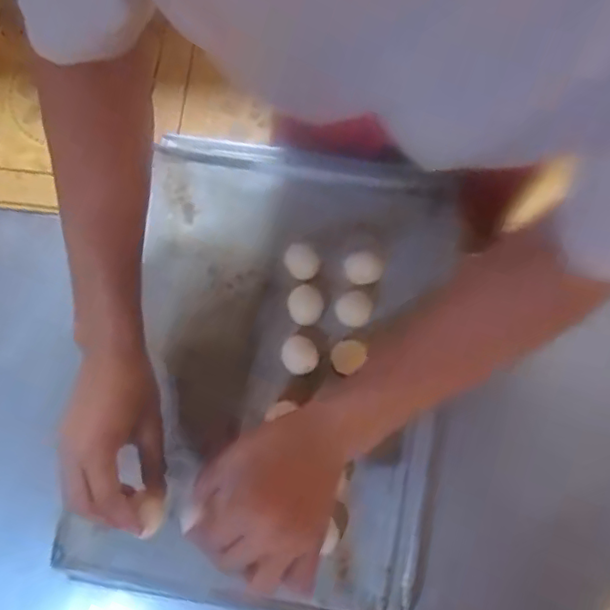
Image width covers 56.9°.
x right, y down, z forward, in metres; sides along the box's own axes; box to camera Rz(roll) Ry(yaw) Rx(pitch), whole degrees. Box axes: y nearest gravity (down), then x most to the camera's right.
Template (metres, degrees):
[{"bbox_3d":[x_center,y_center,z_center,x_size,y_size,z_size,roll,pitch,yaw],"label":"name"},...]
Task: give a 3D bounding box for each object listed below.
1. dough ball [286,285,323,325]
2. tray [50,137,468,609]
[{"bbox_3d":[0.000,0.001,0.588,0.036,0.022,0.039,0,79,0],"label":"dough ball"},{"bbox_3d":[-0.031,0.058,0.578,0.331,0.034,0.468,11,79,2],"label":"tray"}]

